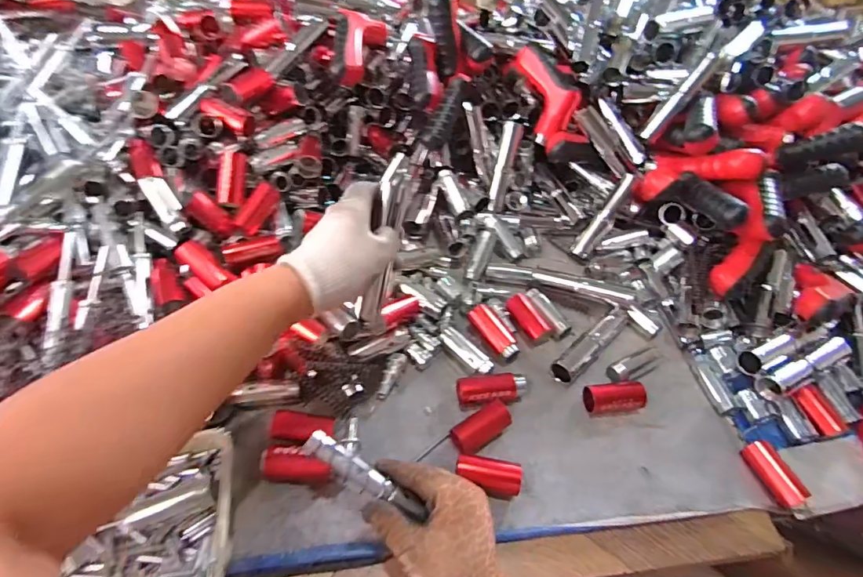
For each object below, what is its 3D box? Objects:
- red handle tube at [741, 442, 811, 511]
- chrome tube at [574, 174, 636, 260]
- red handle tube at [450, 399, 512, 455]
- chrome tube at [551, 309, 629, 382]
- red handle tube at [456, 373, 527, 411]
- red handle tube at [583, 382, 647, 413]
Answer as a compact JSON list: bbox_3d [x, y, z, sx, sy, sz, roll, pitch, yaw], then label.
[{"bbox_3d":[0.354,0.192,0.476,0.026,0.024,0.065,-12,54,-15],"label":"red handle tube"},{"bbox_3d":[0.240,-0.100,0.642,0.024,0.125,0.025,36,20,20],"label":"chrome tube"},{"bbox_3d":[0.051,0.144,0.475,0.062,0.026,0.028,-25,59,-23],"label":"red handle tube"},{"bbox_3d":[0.192,0.064,0.553,0.134,0.025,0.027,-35,63,-28],"label":"chrome tube"},{"bbox_3d":[0.065,0.112,0.506,0.072,0.025,0.032,-3,53,-9],"label":"red handle tube"},{"bbox_3d":[0.204,0.119,0.510,0.063,0.029,0.030,-4,53,-9],"label":"red handle tube"}]

